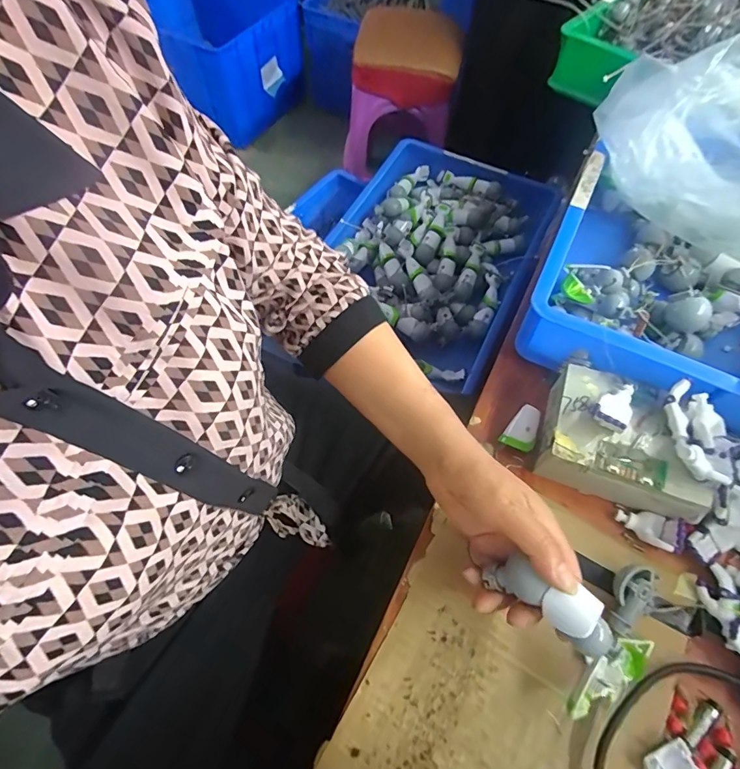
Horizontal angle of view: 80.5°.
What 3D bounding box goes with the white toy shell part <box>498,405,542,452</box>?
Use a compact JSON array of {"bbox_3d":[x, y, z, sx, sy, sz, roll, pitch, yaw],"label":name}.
[{"bbox_3d":[0.141,0.041,0.400,0.028,0.016,0.039,34,67,19],"label":"white toy shell part"}]

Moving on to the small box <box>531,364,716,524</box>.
[{"bbox_3d":[0.215,0.047,0.375,0.125,0.056,0.097,18,63,11],"label":"small box"}]

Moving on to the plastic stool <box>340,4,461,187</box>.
[{"bbox_3d":[0.103,-0.929,1.368,0.324,0.330,0.394,6,61,6],"label":"plastic stool"}]

